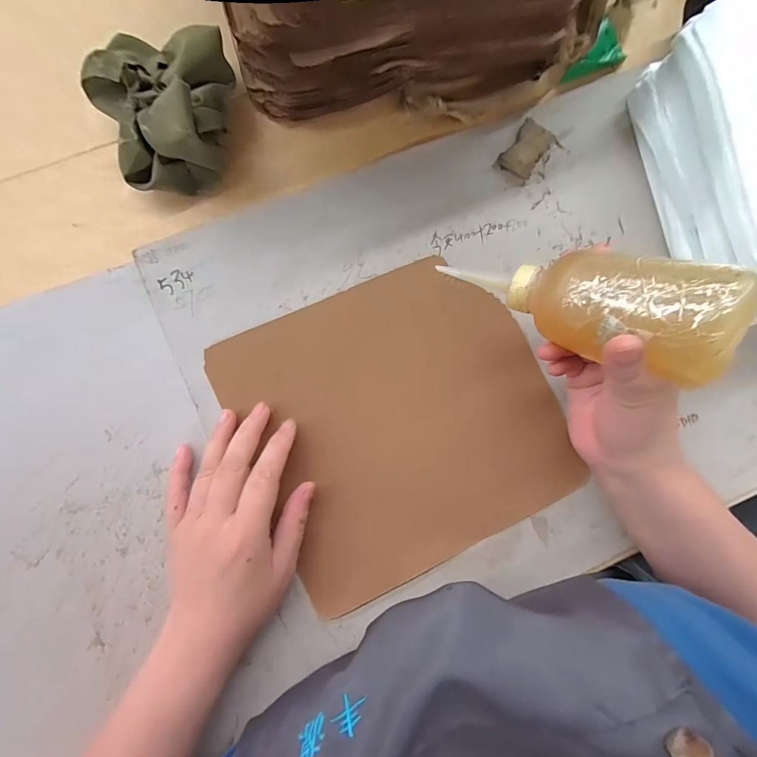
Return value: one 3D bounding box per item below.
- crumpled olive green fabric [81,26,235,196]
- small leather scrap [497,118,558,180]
[{"bbox_3d":[-0.146,-0.189,0.272,0.076,0.064,0.098,1,88,-4],"label":"crumpled olive green fabric"},{"bbox_3d":[0.123,-0.190,0.325,0.029,0.006,0.049,36,86,-2],"label":"small leather scrap"}]

